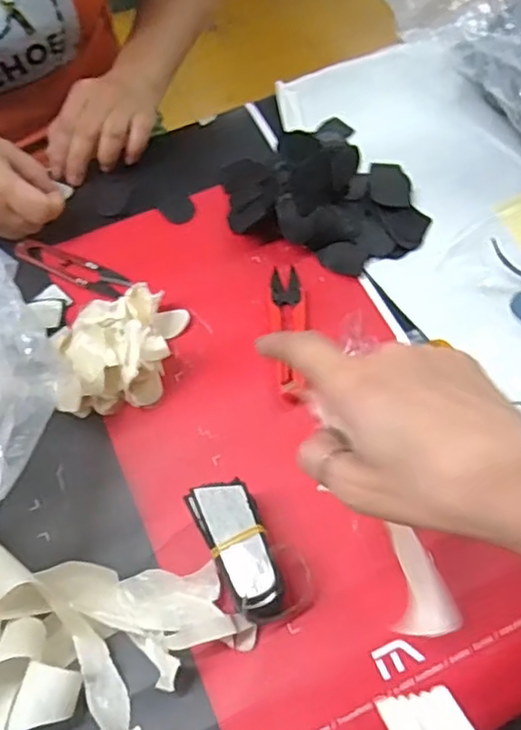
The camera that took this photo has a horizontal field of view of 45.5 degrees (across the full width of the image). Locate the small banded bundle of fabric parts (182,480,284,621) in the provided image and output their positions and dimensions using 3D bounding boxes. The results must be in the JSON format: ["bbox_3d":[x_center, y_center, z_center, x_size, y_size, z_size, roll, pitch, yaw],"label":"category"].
[{"bbox_3d":[-0.011,0.112,0.383,0.037,0.035,0.080,-25,66,-11],"label":"small banded bundle of fabric parts"}]

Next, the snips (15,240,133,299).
[{"bbox_3d":[-0.153,-0.080,0.505,0.098,0.009,0.025,24,66,12],"label":"snips"}]

